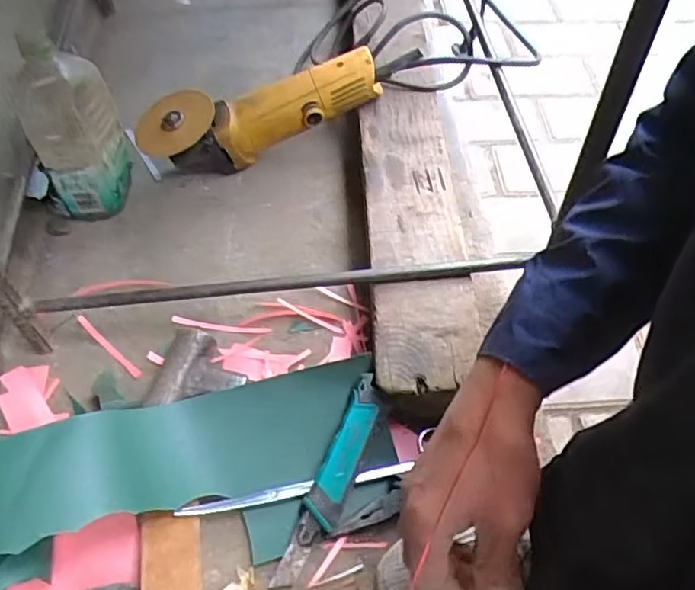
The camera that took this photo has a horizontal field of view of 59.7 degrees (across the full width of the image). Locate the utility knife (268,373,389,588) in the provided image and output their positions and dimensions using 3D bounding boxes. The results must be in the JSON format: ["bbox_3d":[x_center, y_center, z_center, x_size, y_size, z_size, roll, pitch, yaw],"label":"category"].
[{"bbox_3d":[-0.013,0.153,0.503,0.033,0.018,0.178,22,74,15],"label":"utility knife"}]

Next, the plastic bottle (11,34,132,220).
[{"bbox_3d":[-0.286,-0.170,0.636,0.091,0.182,0.076,-20,58,-12],"label":"plastic bottle"}]

